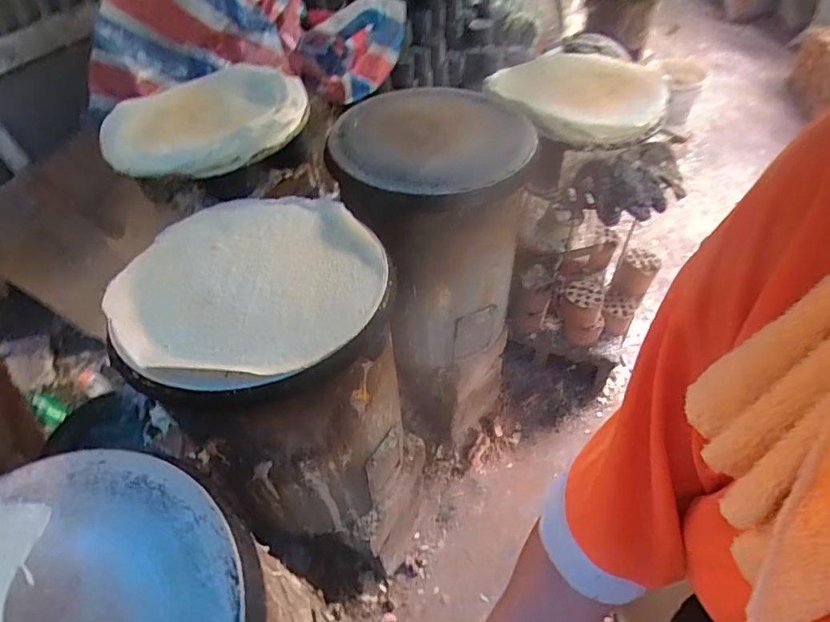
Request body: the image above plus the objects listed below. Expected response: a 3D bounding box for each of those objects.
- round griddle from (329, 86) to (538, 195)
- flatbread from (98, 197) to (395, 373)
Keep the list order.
[{"bbox_3d":[0.046,-0.314,0.914,0.355,0.038,0.355,0,52,0],"label":"round griddle"},{"bbox_3d":[-0.218,-0.058,0.703,0.341,0.022,0.337,1,46,-1],"label":"flatbread"}]

